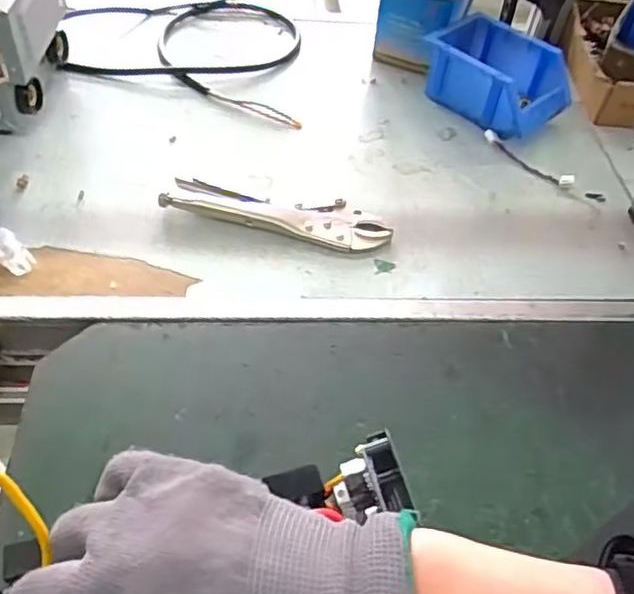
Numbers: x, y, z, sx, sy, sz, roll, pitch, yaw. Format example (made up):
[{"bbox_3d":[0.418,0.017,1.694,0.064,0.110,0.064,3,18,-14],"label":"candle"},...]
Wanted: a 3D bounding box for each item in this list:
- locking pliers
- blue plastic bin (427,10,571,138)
[{"bbox_3d":[-0.036,-0.080,0.602,0.209,0.016,0.050,13,50,5],"label":"locking pliers"},{"bbox_3d":[0.209,-0.255,0.734,0.112,0.063,0.154,-30,59,-27],"label":"blue plastic bin"}]

